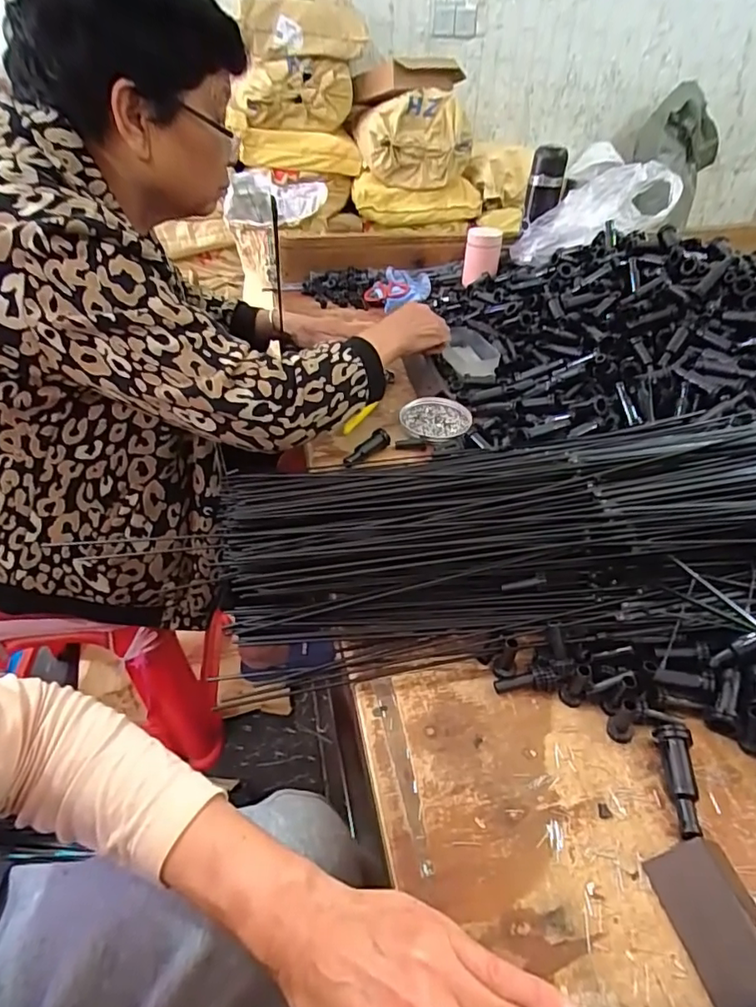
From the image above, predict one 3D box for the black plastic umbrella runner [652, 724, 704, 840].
[{"bbox_3d":[0.204,0.186,0.365,0.020,0.022,0.078,7,40,6],"label":"black plastic umbrella runner"}]

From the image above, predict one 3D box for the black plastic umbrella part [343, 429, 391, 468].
[{"bbox_3d":[-0.014,-0.067,0.660,0.068,0.021,0.019,-38,53,-18],"label":"black plastic umbrella part"}]

